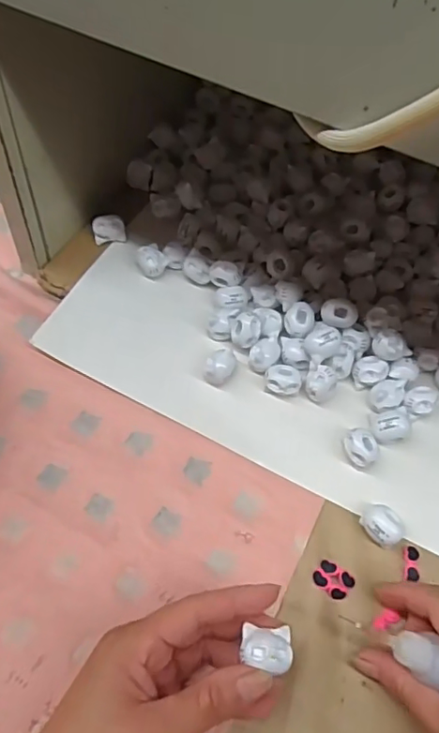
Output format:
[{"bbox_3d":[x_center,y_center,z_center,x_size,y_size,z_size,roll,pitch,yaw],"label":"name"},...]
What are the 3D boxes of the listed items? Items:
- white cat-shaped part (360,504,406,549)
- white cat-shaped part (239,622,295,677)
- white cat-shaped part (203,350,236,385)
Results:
[{"bbox_3d":[0.104,0.102,0.348,0.021,0.015,0.027,-32,66,-23],"label":"white cat-shaped part"},{"bbox_3d":[0.024,0.140,0.271,0.025,0.010,0.020,7,62,3],"label":"white cat-shaped part"},{"bbox_3d":[0.000,0.003,0.385,0.021,0.022,0.023,9,57,0],"label":"white cat-shaped part"}]

